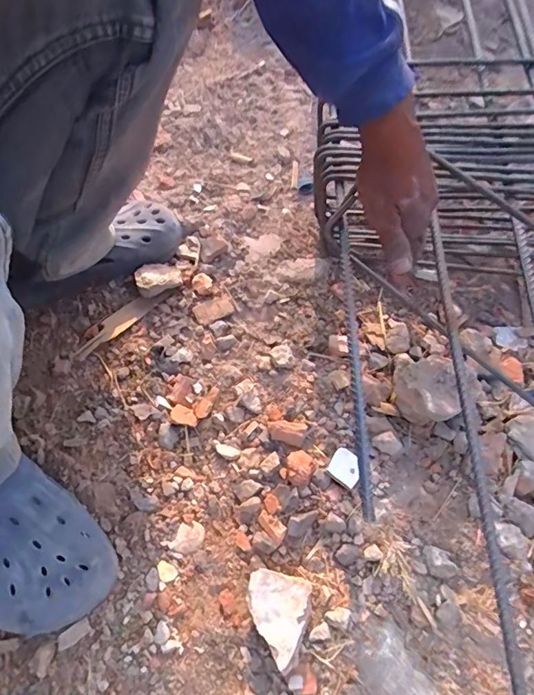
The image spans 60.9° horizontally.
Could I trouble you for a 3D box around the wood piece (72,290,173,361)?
[{"bbox_3d":[-0.184,-0.035,0.568,0.030,0.007,0.138,38,68,17],"label":"wood piece"}]

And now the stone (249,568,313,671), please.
[{"bbox_3d":[0.006,0.251,0.426,0.057,0.028,0.069,15,63,7],"label":"stone"}]

